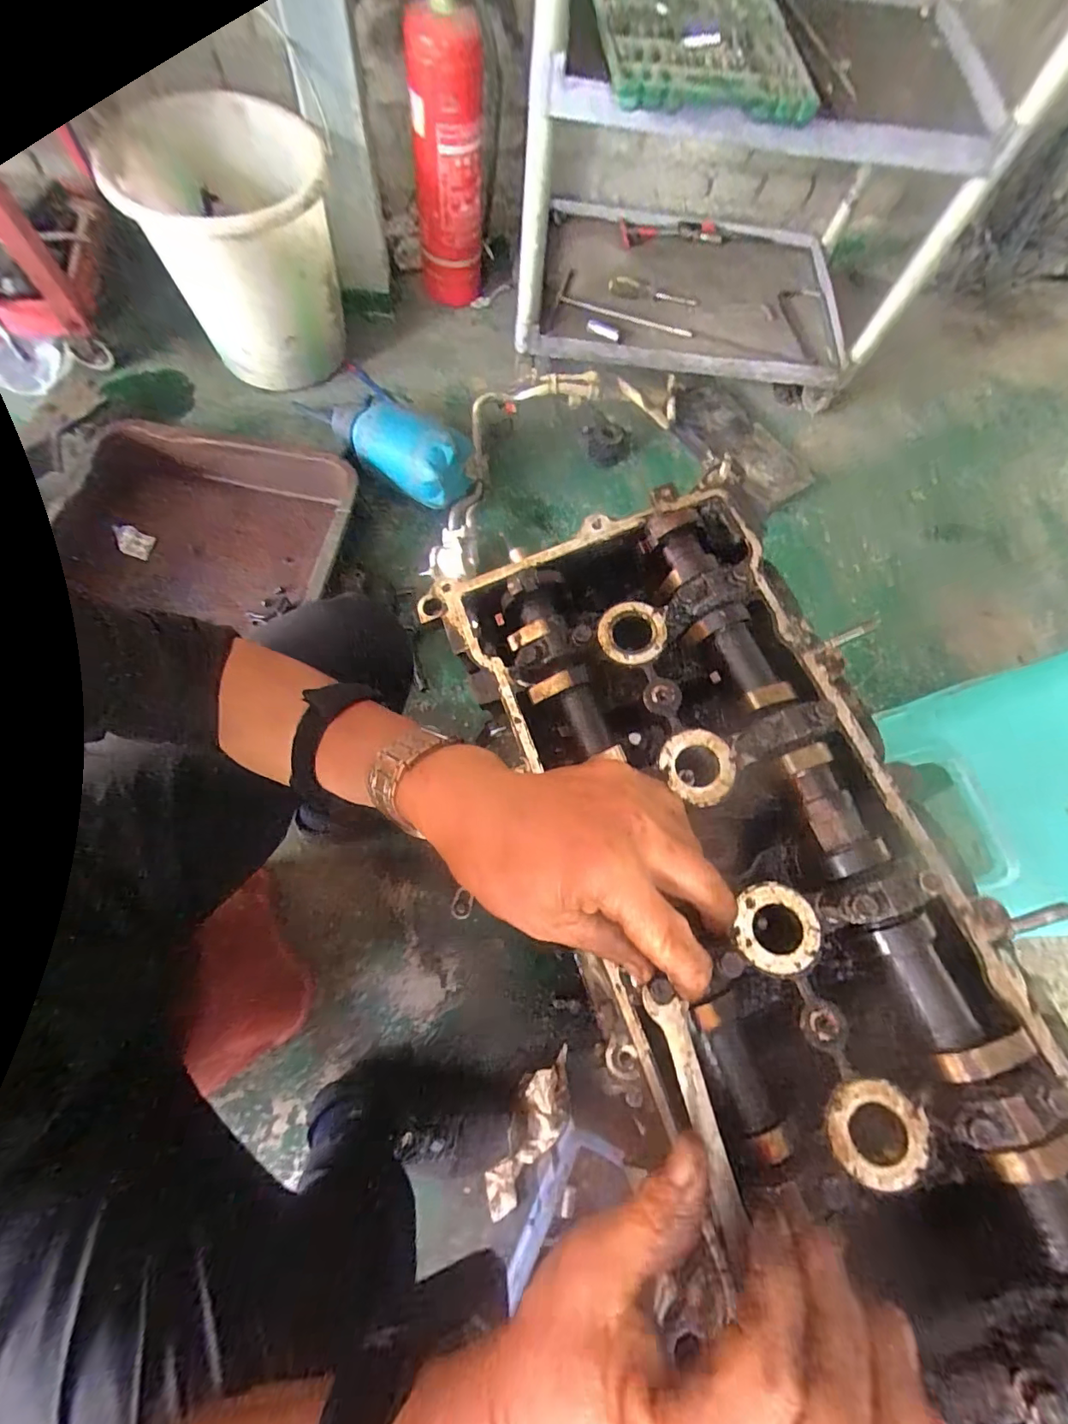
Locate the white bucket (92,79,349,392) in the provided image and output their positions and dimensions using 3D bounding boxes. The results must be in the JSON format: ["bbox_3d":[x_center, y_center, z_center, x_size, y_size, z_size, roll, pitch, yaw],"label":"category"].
[{"bbox_3d":[-0.505,-0.785,0.923,0.303,0.309,0.373,-10,71,-9],"label":"white bucket"}]

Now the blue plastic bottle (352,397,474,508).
[{"bbox_3d":[-0.213,-0.460,0.910,0.197,0.108,0.116,32,70,7],"label":"blue plastic bottle"}]

